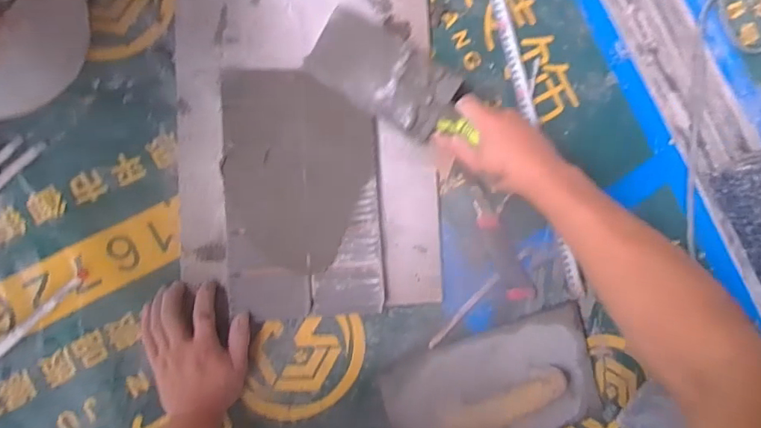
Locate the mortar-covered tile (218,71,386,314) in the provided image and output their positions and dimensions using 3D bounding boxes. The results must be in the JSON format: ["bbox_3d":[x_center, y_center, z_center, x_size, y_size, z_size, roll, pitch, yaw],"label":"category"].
[{"bbox_3d":[-0.092,-0.023,0.597,0.186,0.014,0.294,-3,90,-9],"label":"mortar-covered tile"}]

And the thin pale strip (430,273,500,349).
[{"bbox_3d":[0.113,0.130,0.654,0.011,0.008,0.131,45,78,-5],"label":"thin pale strip"}]

